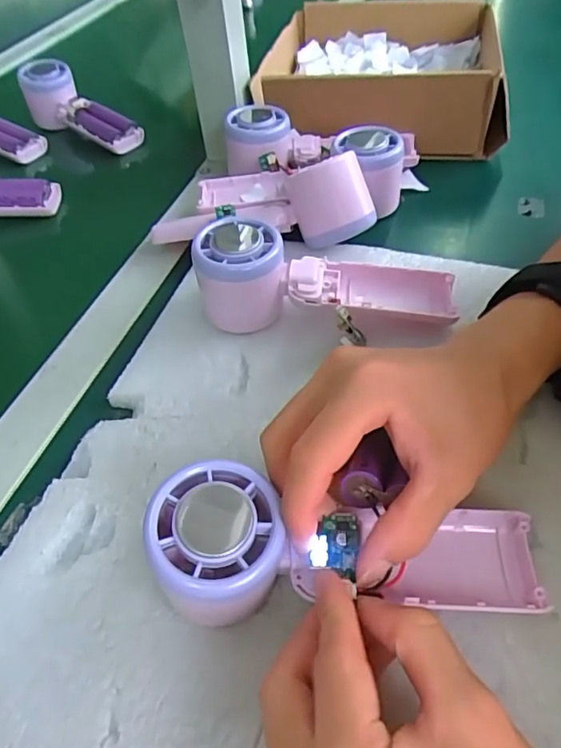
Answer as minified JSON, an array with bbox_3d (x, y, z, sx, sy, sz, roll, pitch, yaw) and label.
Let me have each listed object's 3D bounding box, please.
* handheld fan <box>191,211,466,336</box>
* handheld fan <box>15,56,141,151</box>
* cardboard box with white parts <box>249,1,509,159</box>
[{"bbox_3d":[0.029,-0.060,0.342,0.157,0.058,0.063,-5,49,0],"label":"handheld fan"},{"bbox_3d":[-0.217,-0.287,0.578,0.052,0.056,0.153,-37,55,-27],"label":"handheld fan"},{"bbox_3d":[0.105,-0.306,0.552,0.227,0.077,0.221,6,50,9],"label":"cardboard box with white parts"}]

